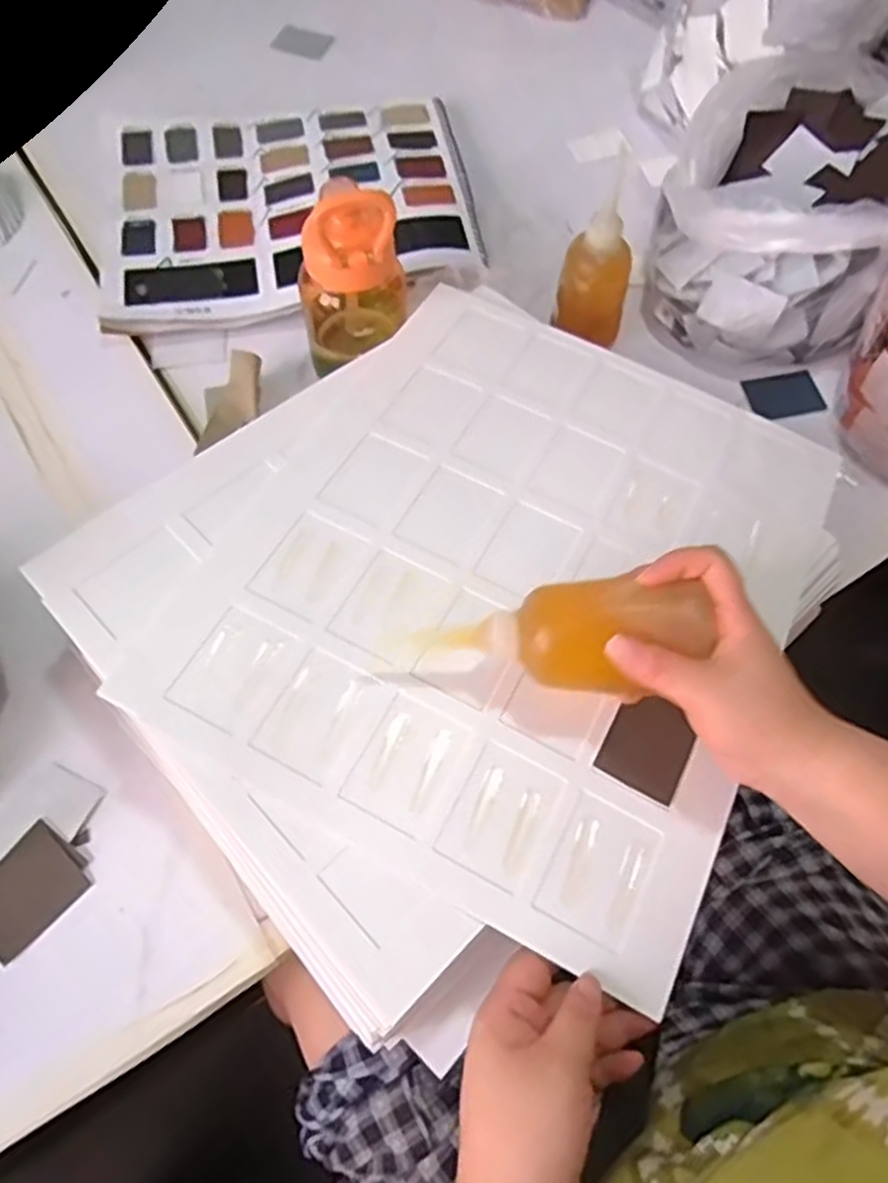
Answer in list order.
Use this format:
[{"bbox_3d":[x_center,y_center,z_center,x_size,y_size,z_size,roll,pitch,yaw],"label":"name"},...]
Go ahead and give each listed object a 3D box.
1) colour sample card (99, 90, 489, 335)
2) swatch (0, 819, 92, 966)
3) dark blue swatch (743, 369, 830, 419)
[{"bbox_3d":[-0.157,-0.404,0.759,0.357,0.032,0.304,-8,66,-3],"label":"colour sample card"},{"bbox_3d":[-0.273,0.194,0.497,0.059,0.005,0.065,38,66,20],"label":"swatch"},{"bbox_3d":[0.311,-0.180,0.699,0.066,0.008,0.040,-12,79,-2],"label":"dark blue swatch"}]

